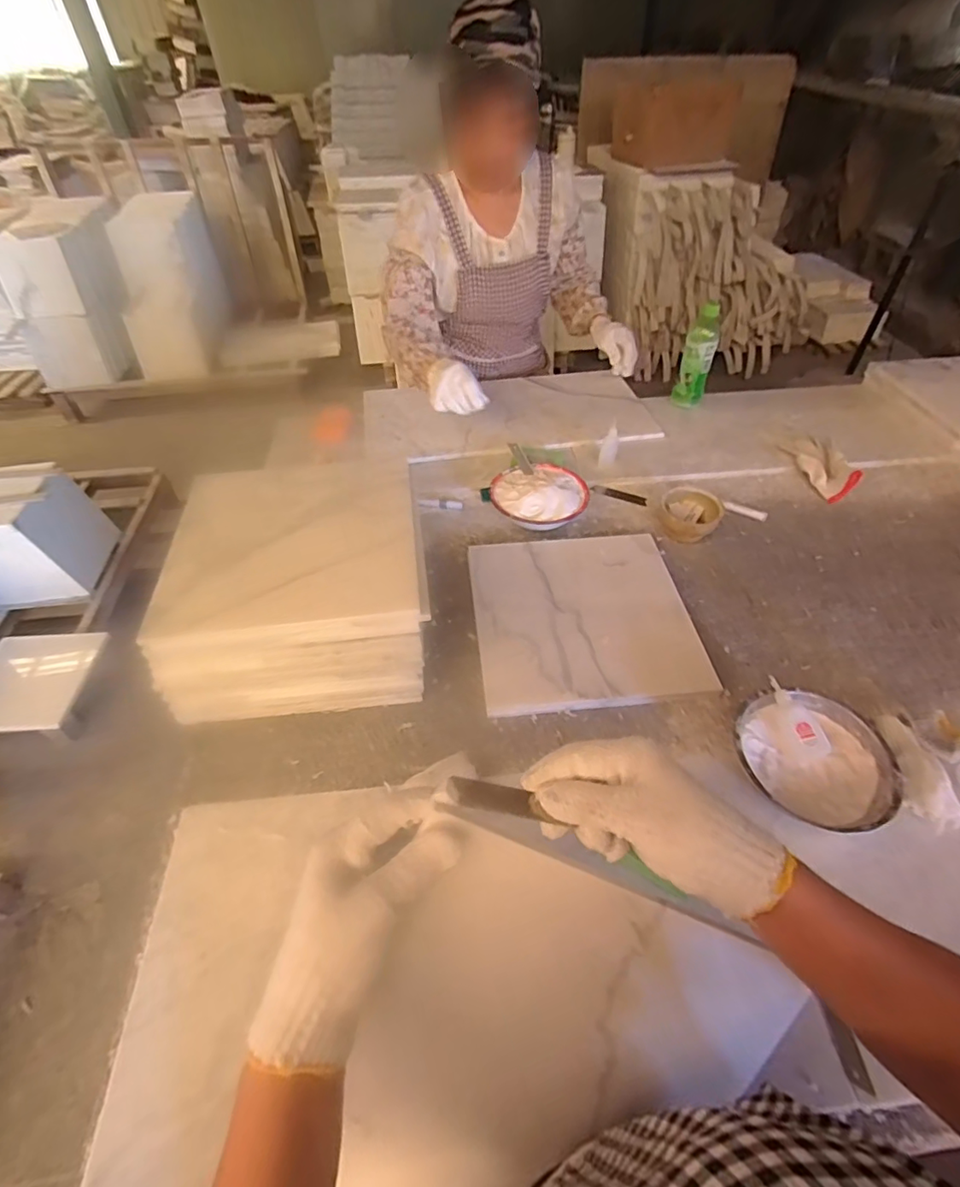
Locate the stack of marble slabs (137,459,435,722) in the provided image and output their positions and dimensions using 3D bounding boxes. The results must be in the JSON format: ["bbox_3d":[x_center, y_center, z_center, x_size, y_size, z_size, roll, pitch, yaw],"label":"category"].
[{"bbox_3d":[-0.236,-0.017,0.726,0.313,0.160,0.319,-8,48,-6],"label":"stack of marble slabs"}]

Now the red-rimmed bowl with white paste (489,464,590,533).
[{"bbox_3d":[0.104,-0.173,0.933,0.159,0.066,0.149,-1,48,1],"label":"red-rimmed bowl with white paste"}]

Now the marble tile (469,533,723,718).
[{"bbox_3d":[0.149,0.029,0.780,0.304,0.020,0.296,-5,48,-2],"label":"marble tile"}]

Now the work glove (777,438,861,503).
[{"bbox_3d":[0.650,-0.252,1.018,0.090,0.056,0.175,-14,49,-12],"label":"work glove"}]

